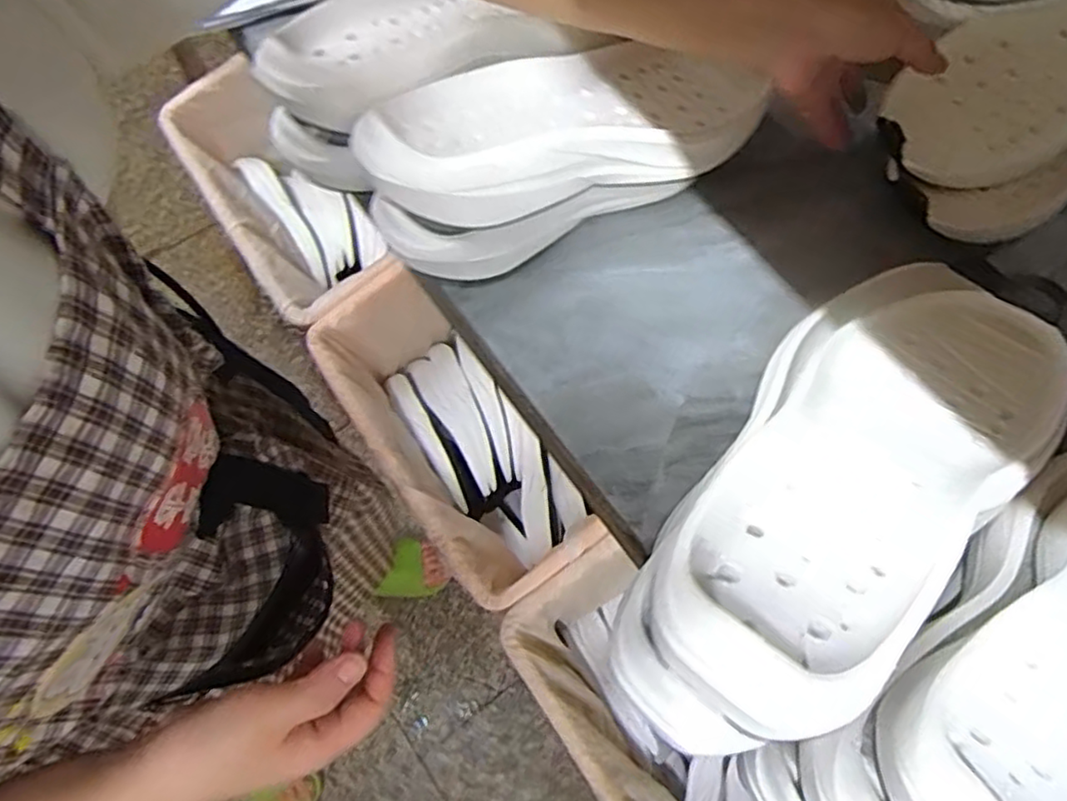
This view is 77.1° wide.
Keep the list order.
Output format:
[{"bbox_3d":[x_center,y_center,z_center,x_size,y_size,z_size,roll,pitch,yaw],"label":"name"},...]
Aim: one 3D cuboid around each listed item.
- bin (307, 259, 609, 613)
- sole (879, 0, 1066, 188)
[{"bbox_3d":[-0.081,0.058,0.985,0.279,0.279,0.481,-33,74,-14],"label":"bin"},{"bbox_3d":[0.367,-0.232,0.470,0.264,0.033,0.106,-24,73,0],"label":"sole"}]

